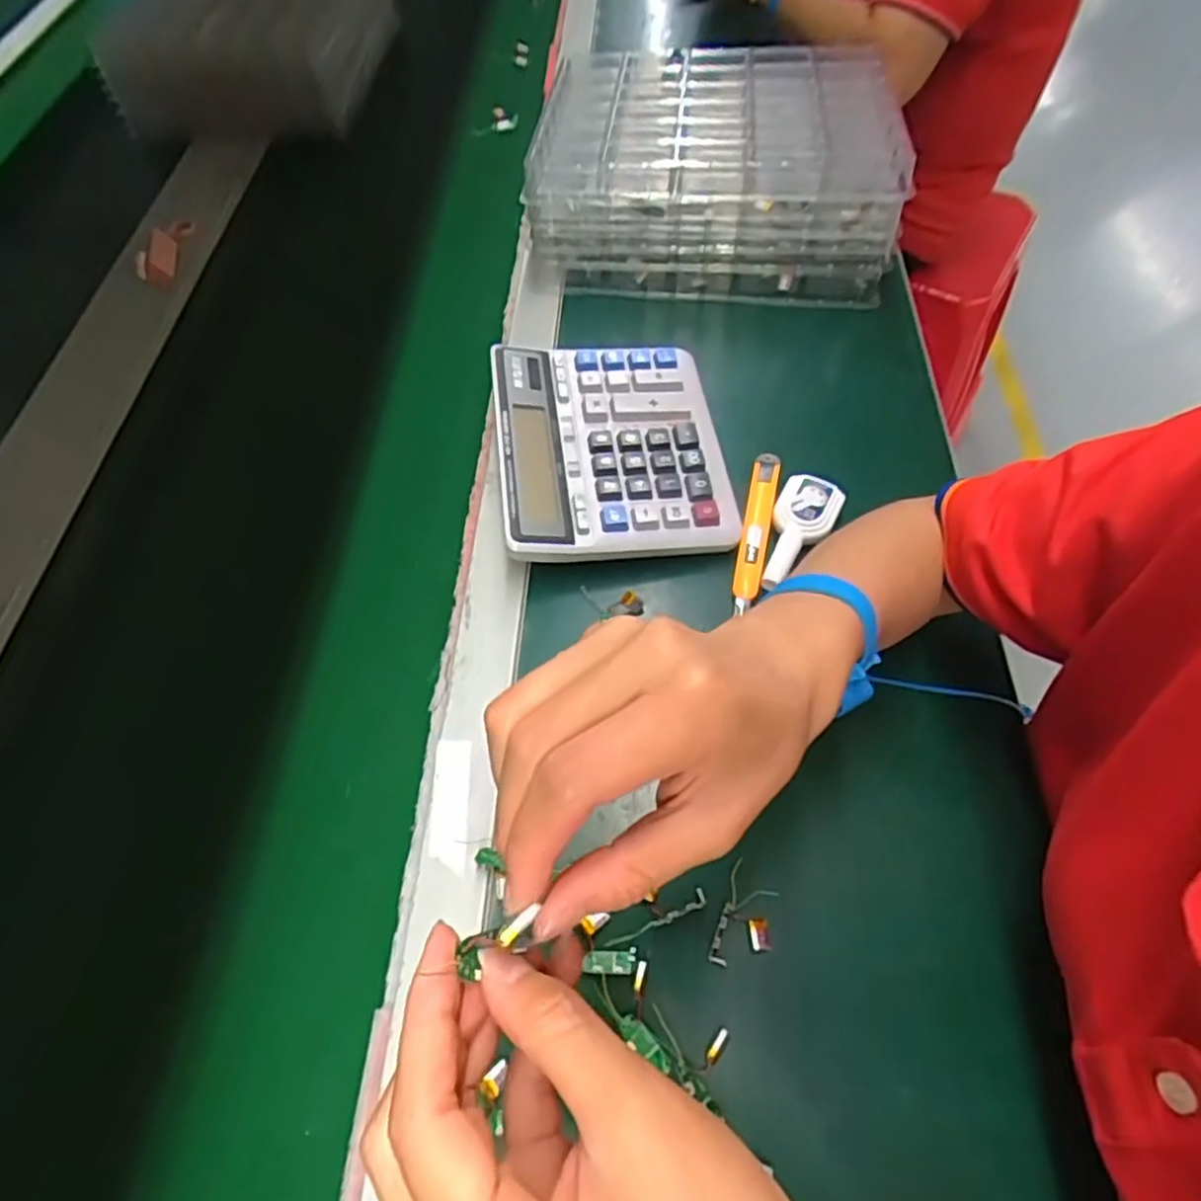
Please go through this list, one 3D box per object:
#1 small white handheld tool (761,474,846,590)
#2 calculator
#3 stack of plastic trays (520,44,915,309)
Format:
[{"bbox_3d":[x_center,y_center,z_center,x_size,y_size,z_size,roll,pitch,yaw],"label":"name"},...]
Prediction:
[{"bbox_3d":[0.129,-0.047,0.475,0.039,0.012,0.086,27,64,17],"label":"small white handheld tool"},{"bbox_3d":[0.005,-0.109,0.512,0.152,0.041,0.181,-8,59,-2],"label":"calculator"},{"bbox_3d":[0.103,-0.399,0.654,0.301,0.103,0.248,5,60,6],"label":"stack of plastic trays"}]

